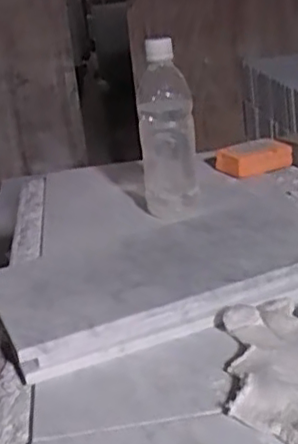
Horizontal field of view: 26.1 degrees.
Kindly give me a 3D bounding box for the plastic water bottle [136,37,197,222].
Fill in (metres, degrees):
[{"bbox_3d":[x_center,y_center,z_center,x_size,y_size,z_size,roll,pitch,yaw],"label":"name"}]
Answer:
[{"bbox_3d":[0.020,-0.107,0.746,0.064,0.193,0.066,-4,21,3],"label":"plastic water bottle"}]

